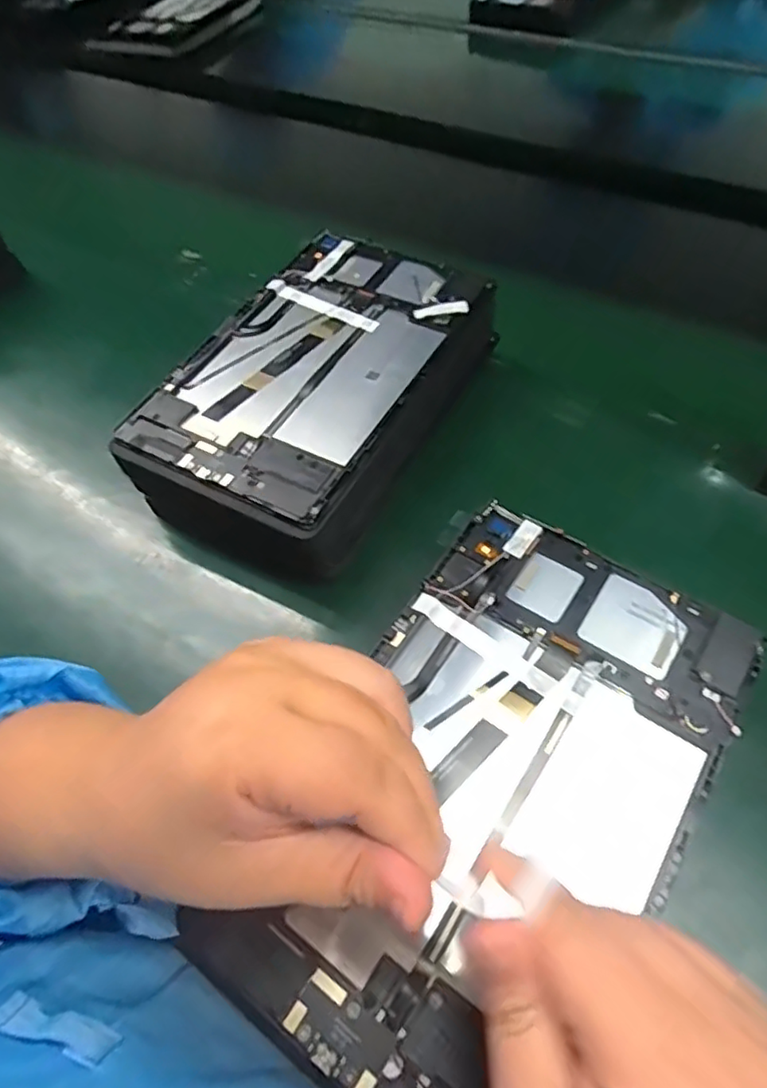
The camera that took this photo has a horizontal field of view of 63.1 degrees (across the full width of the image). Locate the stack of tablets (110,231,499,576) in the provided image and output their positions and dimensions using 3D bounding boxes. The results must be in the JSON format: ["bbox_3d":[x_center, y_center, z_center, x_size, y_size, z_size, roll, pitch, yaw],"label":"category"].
[{"bbox_3d":[-0.042,-0.100,0.420,0.156,0.063,0.254,24,61,20],"label":"stack of tablets"}]

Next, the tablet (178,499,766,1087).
[{"bbox_3d":[0.046,0.094,0.258,0.143,0.007,0.237,29,62,23],"label":"tablet"}]

